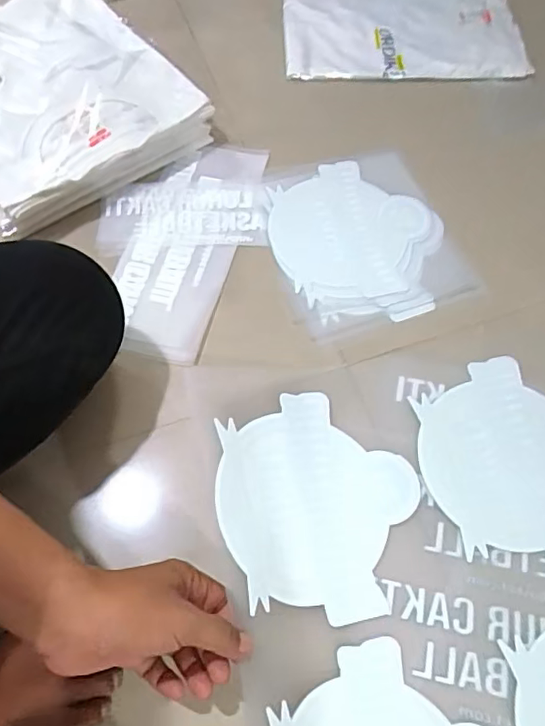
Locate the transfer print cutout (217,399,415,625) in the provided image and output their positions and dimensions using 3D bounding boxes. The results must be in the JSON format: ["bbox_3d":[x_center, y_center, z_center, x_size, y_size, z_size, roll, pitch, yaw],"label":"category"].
[{"bbox_3d":[0.040,0.122,0.488,0.179,0.021,0.197,3,64,-16],"label":"transfer print cutout"}]

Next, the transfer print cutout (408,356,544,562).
[{"bbox_3d":[0.233,0.088,0.516,0.181,0.004,0.191,-2,63,0],"label":"transfer print cutout"}]

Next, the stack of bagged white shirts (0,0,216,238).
[{"bbox_3d":[-0.287,-0.343,0.699,0.287,0.077,0.346,-36,68,-16],"label":"stack of bagged white shirts"}]

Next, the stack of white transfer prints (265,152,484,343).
[{"bbox_3d":[0.101,-0.148,0.640,0.205,0.009,0.236,-19,65,-9],"label":"stack of white transfer prints"}]

